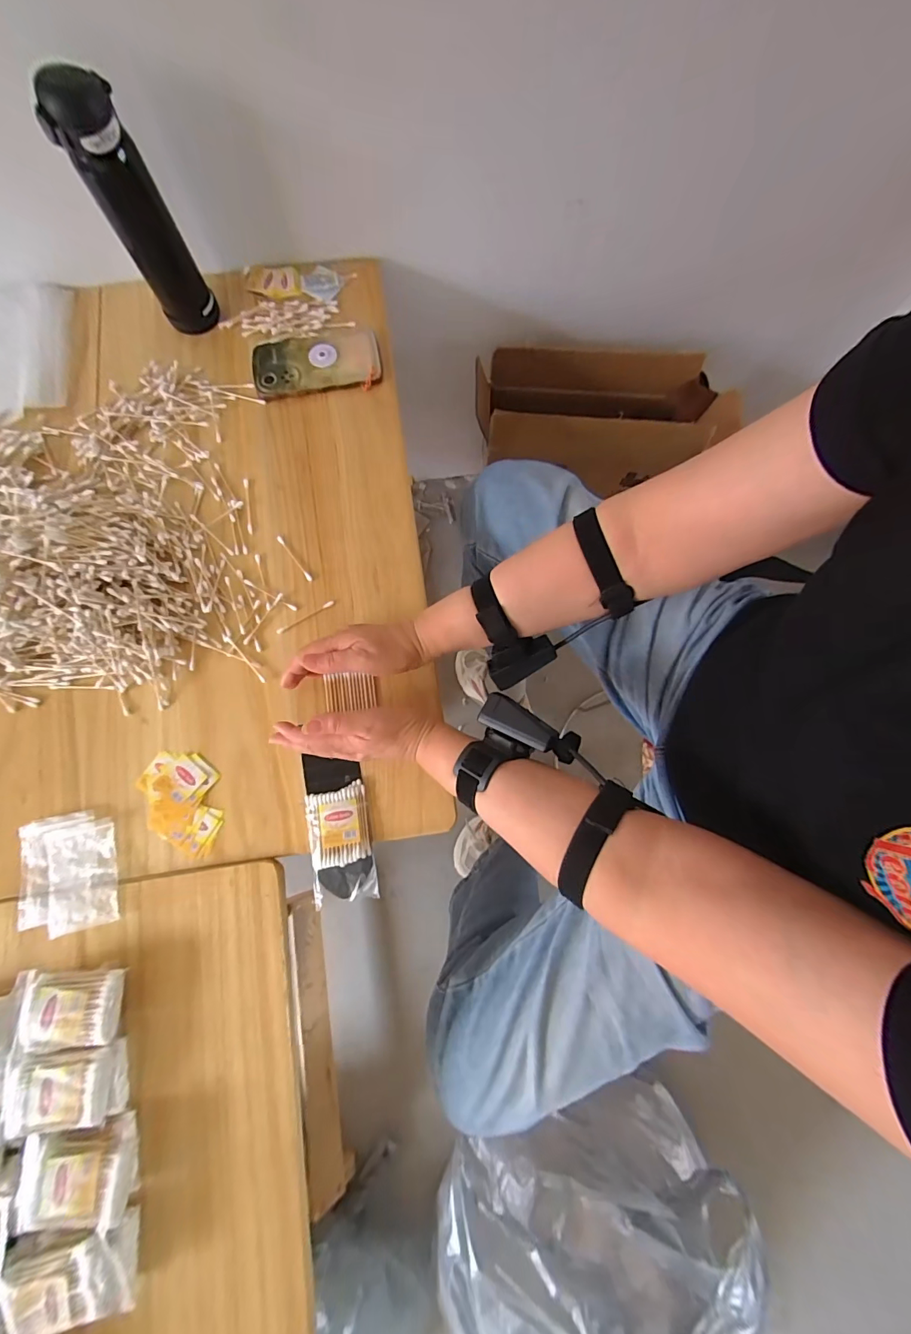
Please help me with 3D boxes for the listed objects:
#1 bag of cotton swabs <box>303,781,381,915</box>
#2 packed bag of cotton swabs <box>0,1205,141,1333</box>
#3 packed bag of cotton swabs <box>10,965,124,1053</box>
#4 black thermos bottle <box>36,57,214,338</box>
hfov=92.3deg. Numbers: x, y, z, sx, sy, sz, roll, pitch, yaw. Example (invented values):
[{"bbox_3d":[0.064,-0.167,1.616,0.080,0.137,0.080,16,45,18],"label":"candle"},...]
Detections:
[{"bbox_3d":[-0.120,0.184,0.456,0.063,0.014,0.111,-11,79,-4],"label":"bag of cotton swabs"},{"bbox_3d":[-0.322,0.508,0.368,0.100,0.037,0.073,-14,79,-5],"label":"packed bag of cotton swabs"},{"bbox_3d":[-0.358,0.315,0.409,0.099,0.038,0.061,-4,78,-2],"label":"packed bag of cotton swabs"},{"bbox_3d":[-0.347,-0.494,0.488,0.063,0.206,0.055,-9,79,-3],"label":"black thermos bottle"}]

